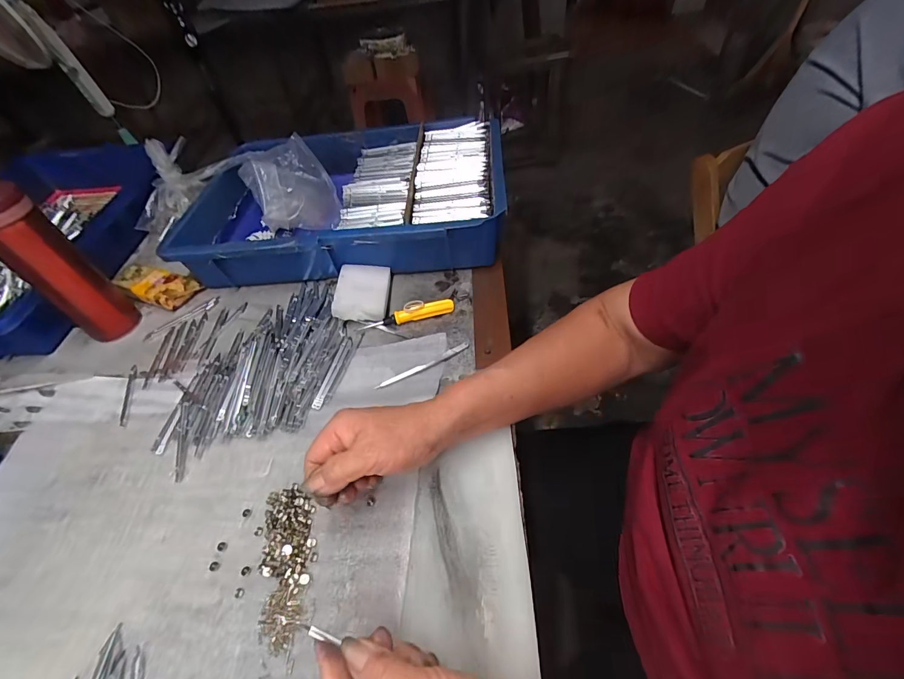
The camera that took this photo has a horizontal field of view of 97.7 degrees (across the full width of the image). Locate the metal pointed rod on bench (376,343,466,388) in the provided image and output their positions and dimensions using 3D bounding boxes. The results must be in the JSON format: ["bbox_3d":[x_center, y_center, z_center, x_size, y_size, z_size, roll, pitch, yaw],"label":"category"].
[{"bbox_3d":[-0.030,0.028,0.421,0.107,0.004,0.011,-25,52,-13],"label":"metal pointed rod on bench"}]

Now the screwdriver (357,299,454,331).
[{"bbox_3d":[-0.053,-0.029,0.463,0.111,0.019,0.012,-13,50,-4],"label":"screwdriver"}]

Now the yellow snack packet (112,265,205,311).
[{"bbox_3d":[-0.405,-0.069,0.539,0.109,0.037,0.053,11,53,16],"label":"yellow snack packet"}]

